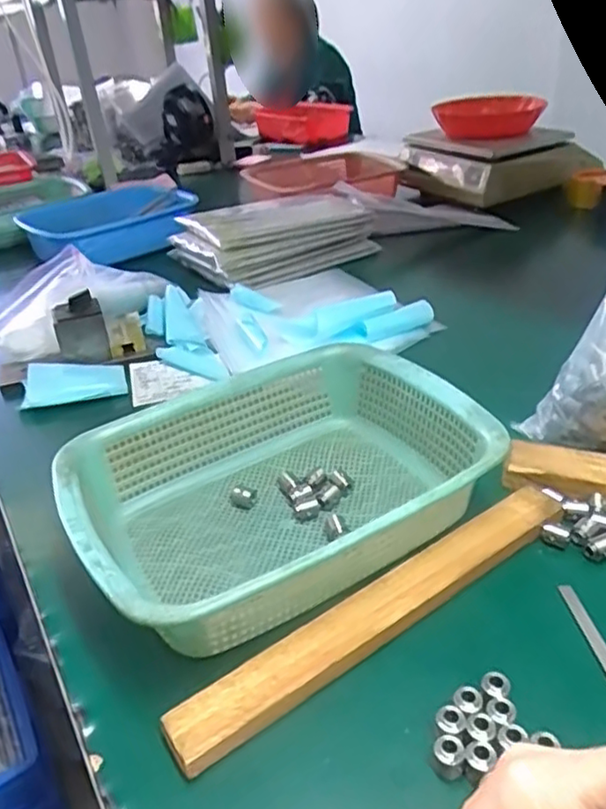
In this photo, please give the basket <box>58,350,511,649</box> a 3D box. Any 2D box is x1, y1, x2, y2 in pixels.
[{"bbox_3d":[-0.019,0.058,0.483,0.290,0.069,0.216,-22,36,-24],"label":"basket"}]

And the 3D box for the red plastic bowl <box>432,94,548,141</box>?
[{"bbox_3d":[0.351,-0.546,1.215,0.188,0.051,0.188,4,34,15],"label":"red plastic bowl"}]

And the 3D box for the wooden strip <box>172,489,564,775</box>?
[{"bbox_3d":[0.057,0.129,0.417,0.311,0.013,0.035,-24,37,-27],"label":"wooden strip"}]

